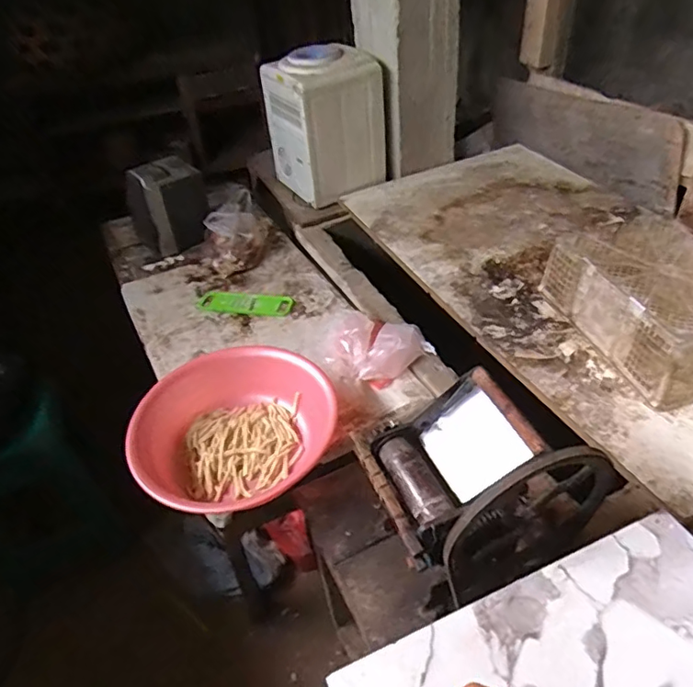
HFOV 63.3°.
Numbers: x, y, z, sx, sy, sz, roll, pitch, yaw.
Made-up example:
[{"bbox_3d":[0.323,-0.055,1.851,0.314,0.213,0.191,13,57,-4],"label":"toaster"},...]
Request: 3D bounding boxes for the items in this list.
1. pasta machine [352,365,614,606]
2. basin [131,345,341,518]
[{"bbox_3d":[0.190,0.184,0.840,0.293,0.249,0.246,-18,43,-13],"label":"pasta machine"},{"bbox_3d":[-0.236,0.179,1.178,0.417,0.117,0.380,-4,42,3],"label":"basin"}]

